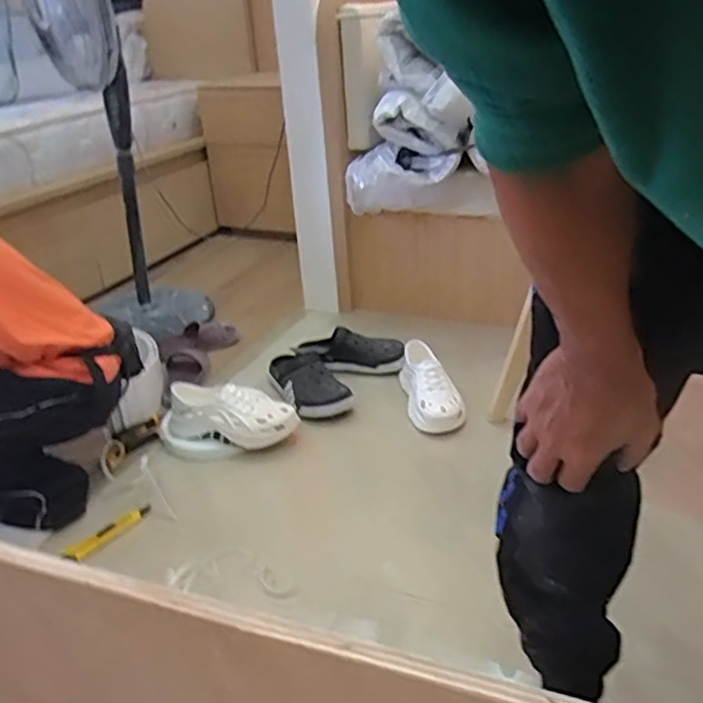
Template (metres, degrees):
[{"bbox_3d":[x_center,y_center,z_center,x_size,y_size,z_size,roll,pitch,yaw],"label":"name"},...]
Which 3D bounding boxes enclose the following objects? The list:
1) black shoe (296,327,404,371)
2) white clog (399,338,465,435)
[{"bbox_3d":[-0.011,0.007,1.513,0.263,0.081,0.092,5,29,18],"label":"black shoe"},{"bbox_3d":[0.157,0.075,1.367,0.105,0.094,0.226,-8,43,-9],"label":"white clog"}]

